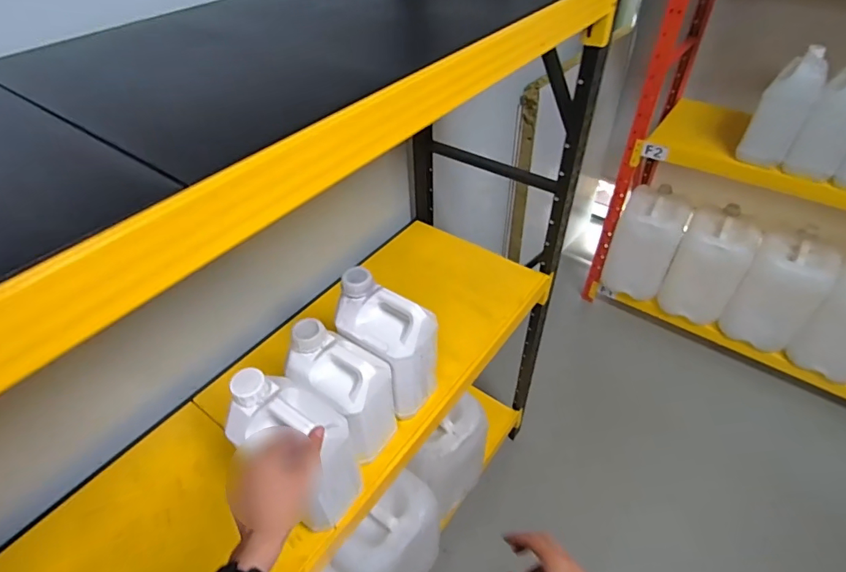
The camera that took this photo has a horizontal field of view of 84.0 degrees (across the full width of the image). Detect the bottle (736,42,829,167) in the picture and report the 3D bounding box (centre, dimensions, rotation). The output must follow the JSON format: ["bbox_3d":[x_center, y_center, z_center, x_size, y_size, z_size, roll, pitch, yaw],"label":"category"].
[{"bbox_3d":[1.036,-0.509,1.361,0.124,0.289,0.179,25,51,25],"label":"bottle"}]

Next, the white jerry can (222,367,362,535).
[{"bbox_3d":[-0.170,0.227,0.659,0.141,0.251,0.107,20,49,22],"label":"white jerry can"}]

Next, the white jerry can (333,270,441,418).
[{"bbox_3d":[-0.059,0.098,0.772,0.151,0.222,0.097,26,51,26],"label":"white jerry can"}]

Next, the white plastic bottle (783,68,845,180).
[{"bbox_3d":[1.143,-0.463,1.303,0.120,0.279,0.160,30,53,29],"label":"white plastic bottle"}]

